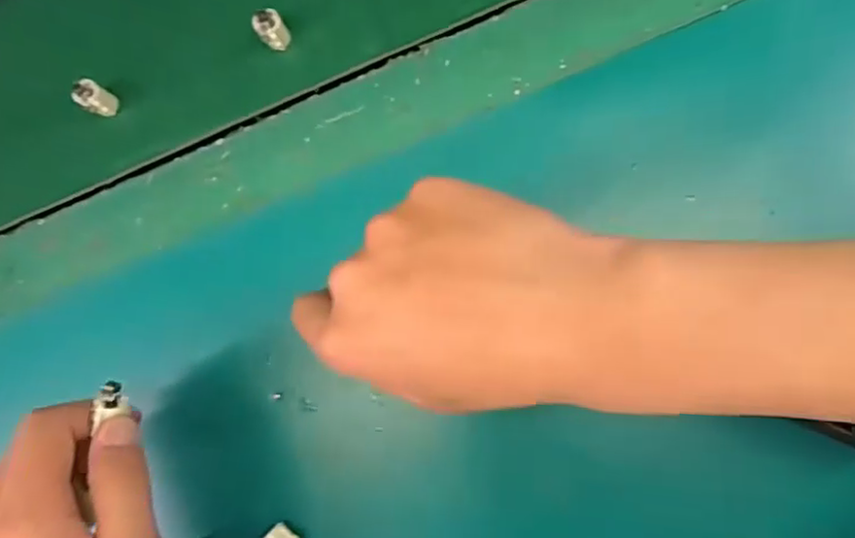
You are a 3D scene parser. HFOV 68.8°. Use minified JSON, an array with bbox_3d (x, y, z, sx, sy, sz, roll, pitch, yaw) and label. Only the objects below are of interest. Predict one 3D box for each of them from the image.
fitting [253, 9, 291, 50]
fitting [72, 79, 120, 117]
[{"bbox_3d":[-0.085,-0.132,0.349,0.015,0.028,0.015,0,86,5],"label":"fitting"},{"bbox_3d":[-0.188,-0.096,0.355,0.011,0.030,0.015,32,90,7],"label":"fitting"}]

